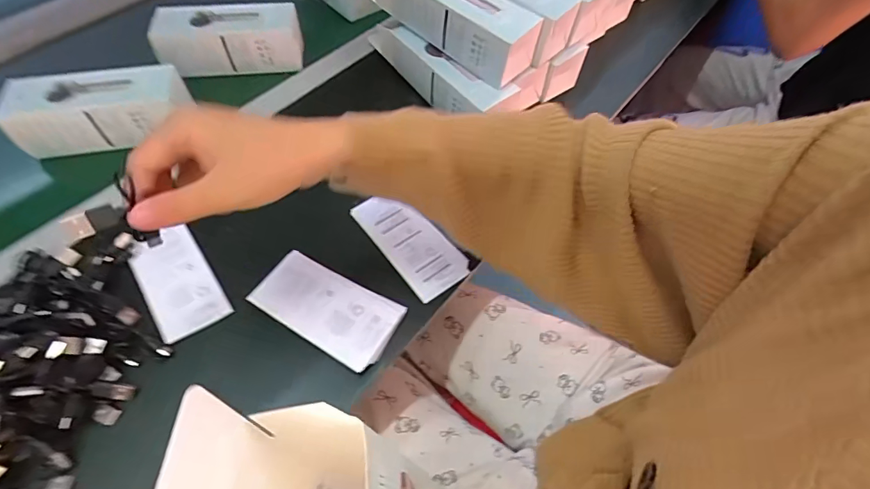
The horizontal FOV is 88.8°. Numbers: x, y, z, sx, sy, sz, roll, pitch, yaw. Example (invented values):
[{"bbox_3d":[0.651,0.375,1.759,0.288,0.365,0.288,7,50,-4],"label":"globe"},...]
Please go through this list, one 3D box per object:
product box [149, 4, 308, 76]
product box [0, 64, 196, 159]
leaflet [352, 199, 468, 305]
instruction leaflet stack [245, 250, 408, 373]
[{"bbox_3d":[-0.251,-0.254,0.549,0.163,0.064,0.053,-7,57,-6],"label":"product box"},{"bbox_3d":[-0.357,-0.145,0.475,0.164,0.055,0.061,-9,57,-7],"label":"product box"},{"bbox_3d":[-0.024,-0.005,0.441,0.059,0.005,0.125,-36,69,-15],"label":"leaflet"},{"bbox_3d":[-0.092,0.053,0.391,0.122,0.008,0.069,30,59,10],"label":"instruction leaflet stack"}]

